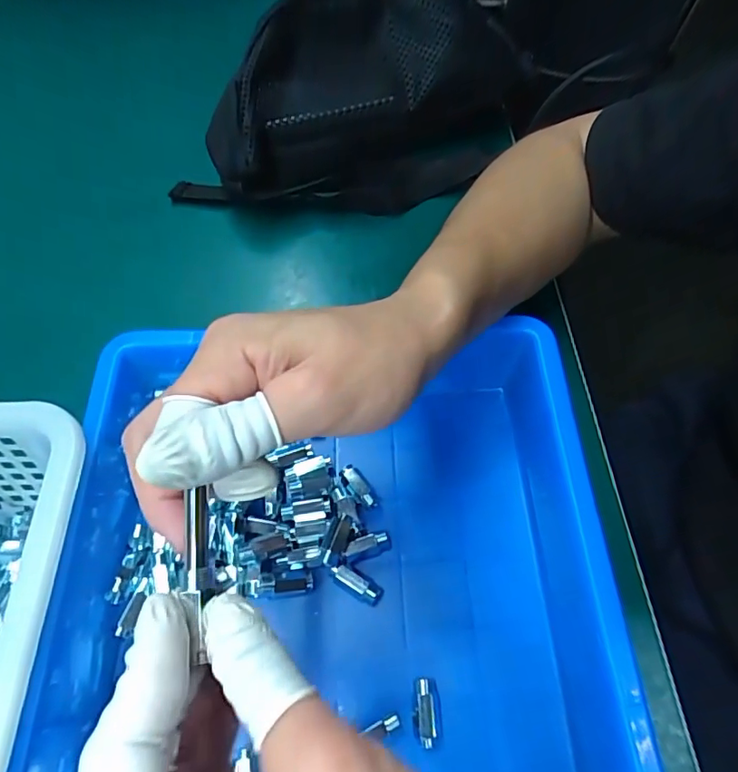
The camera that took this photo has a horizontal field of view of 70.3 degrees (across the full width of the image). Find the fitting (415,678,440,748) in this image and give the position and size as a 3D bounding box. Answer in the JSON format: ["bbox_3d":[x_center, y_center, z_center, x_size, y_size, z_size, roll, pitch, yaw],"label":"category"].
[{"bbox_3d":[0.028,0.152,0.245,0.011,0.010,0.027,-2,60,-1],"label":"fitting"}]

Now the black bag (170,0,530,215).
[{"bbox_3d":[-0.015,-0.213,0.401,0.284,0.117,0.113,-13,61,-7],"label":"black bag"}]

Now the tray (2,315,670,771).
[{"bbox_3d":[-0.011,0.135,0.231,0.290,0.066,0.378,-1,60,0],"label":"tray"}]

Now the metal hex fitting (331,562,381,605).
[{"bbox_3d":[-0.007,0.104,0.274,0.028,0.012,0.010,29,64,16],"label":"metal hex fitting"}]

